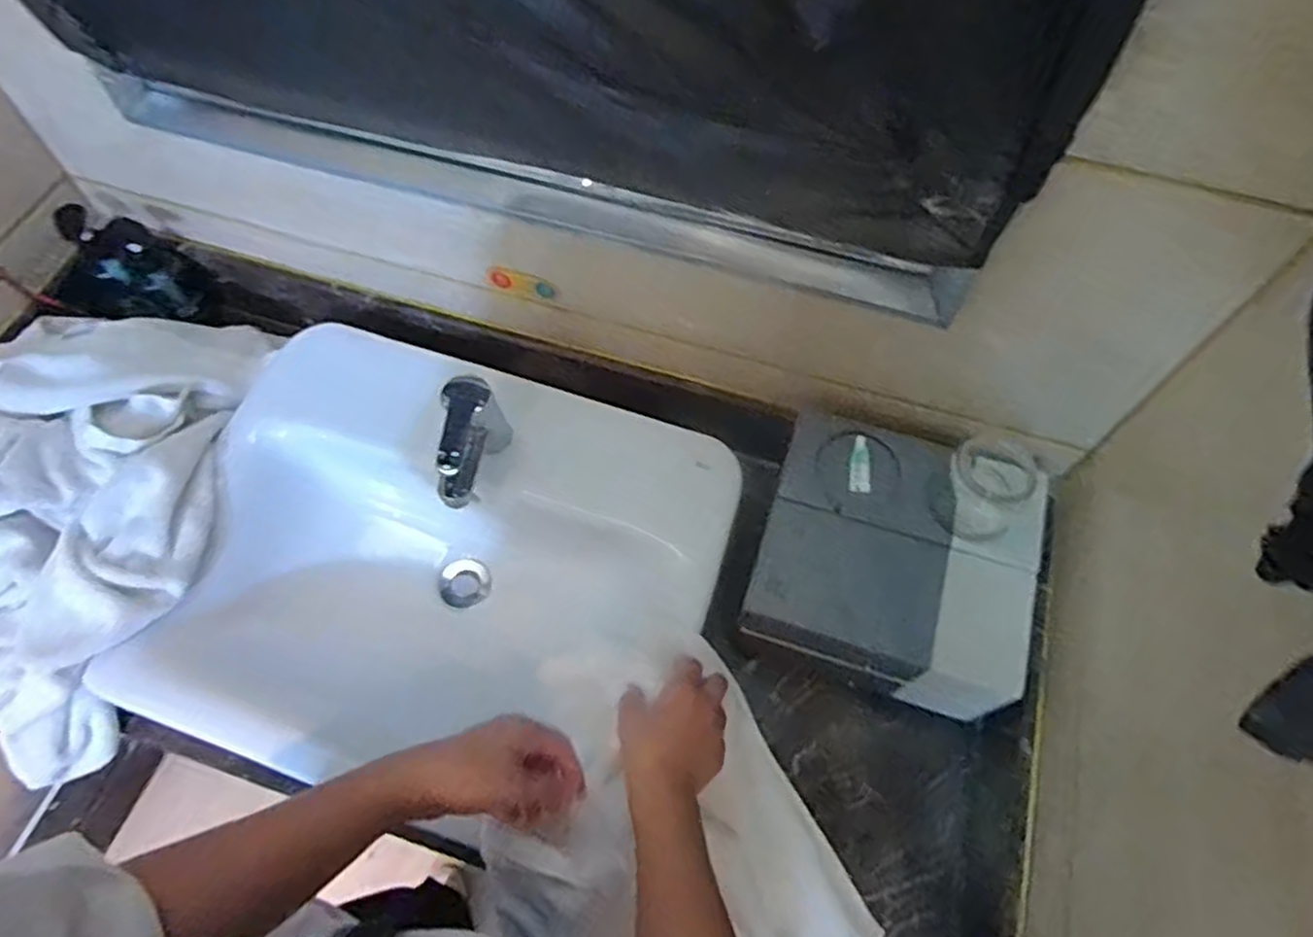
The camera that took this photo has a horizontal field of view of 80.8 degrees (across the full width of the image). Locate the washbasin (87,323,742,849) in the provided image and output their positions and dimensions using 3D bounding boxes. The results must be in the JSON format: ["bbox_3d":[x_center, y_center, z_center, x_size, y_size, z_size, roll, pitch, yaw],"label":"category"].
[{"bbox_3d":[-0.222,0.112,0.826,0.534,0.179,0.441,17,63,8],"label":"washbasin"}]

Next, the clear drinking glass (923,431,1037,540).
[{"bbox_3d":[0.316,0.015,0.744,0.082,0.063,0.084,41,68,18],"label":"clear drinking glass"}]

